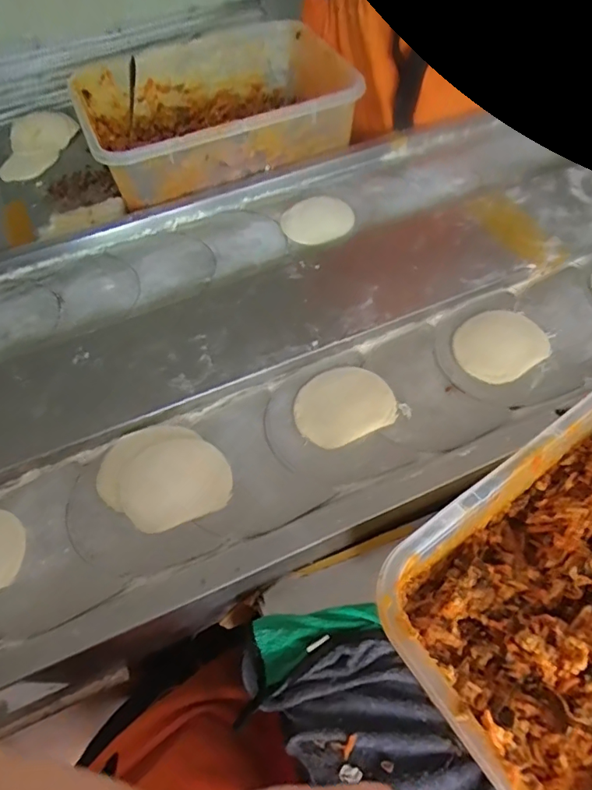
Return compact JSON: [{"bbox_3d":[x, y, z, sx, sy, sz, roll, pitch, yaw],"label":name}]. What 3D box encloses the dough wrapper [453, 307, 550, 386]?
[{"bbox_3d":[0.218,-0.056,0.534,0.100,0.006,0.082,-32,64,-14],"label":"dough wrapper"}]

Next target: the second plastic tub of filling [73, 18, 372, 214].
[{"bbox_3d":[-0.108,-0.427,0.742,0.382,0.093,0.264,-18,59,-8],"label":"second plastic tub of filling"}]

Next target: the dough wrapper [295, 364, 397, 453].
[{"bbox_3d":[0.047,0.008,0.505,0.099,0.004,0.083,-23,59,-11],"label":"dough wrapper"}]

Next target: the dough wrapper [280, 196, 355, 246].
[{"bbox_3d":[0.031,-0.239,0.666,0.090,0.011,0.103,36,64,23],"label":"dough wrapper"}]

